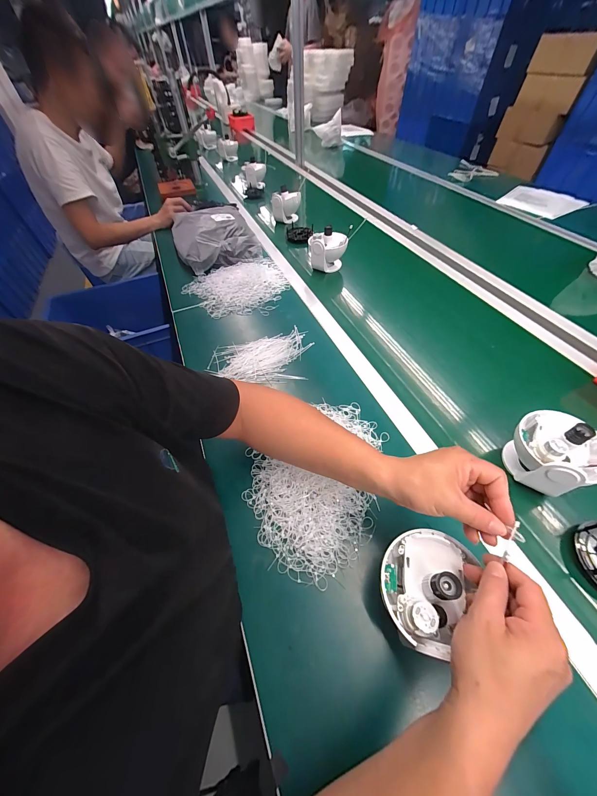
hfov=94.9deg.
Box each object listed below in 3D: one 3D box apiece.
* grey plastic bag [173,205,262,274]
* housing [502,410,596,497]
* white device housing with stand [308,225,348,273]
[{"bbox_3d":[-0.285,-0.548,0.927,0.252,0.093,0.303,-18,54,-11],"label":"grey plastic bag"},{"bbox_3d":[0.389,0.082,0.414,0.106,0.102,0.111,-36,59,-22],"label":"housing"},{"bbox_3d":[0.090,-0.451,0.850,0.114,0.111,0.086,-4,53,0],"label":"white device housing with stand"}]

